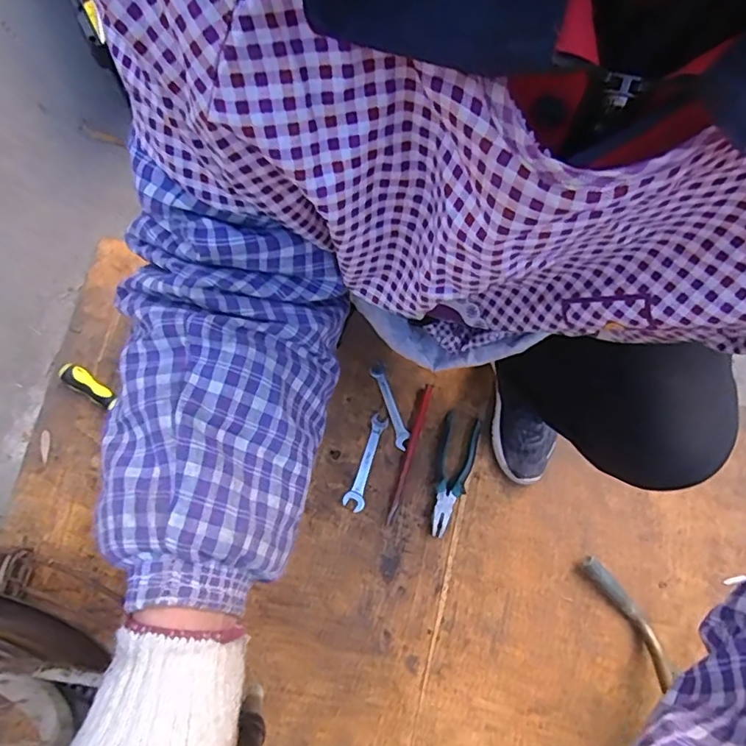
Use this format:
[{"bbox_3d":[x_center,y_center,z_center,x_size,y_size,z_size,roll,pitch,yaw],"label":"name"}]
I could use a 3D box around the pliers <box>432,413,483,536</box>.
[{"bbox_3d":[0.131,0.166,0.873,0.059,0.024,0.194,12,70,3],"label":"pliers"}]

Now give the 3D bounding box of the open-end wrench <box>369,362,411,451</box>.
[{"bbox_3d":[0.030,0.057,0.885,0.025,0.004,0.140,-20,77,2],"label":"open-end wrench"}]

